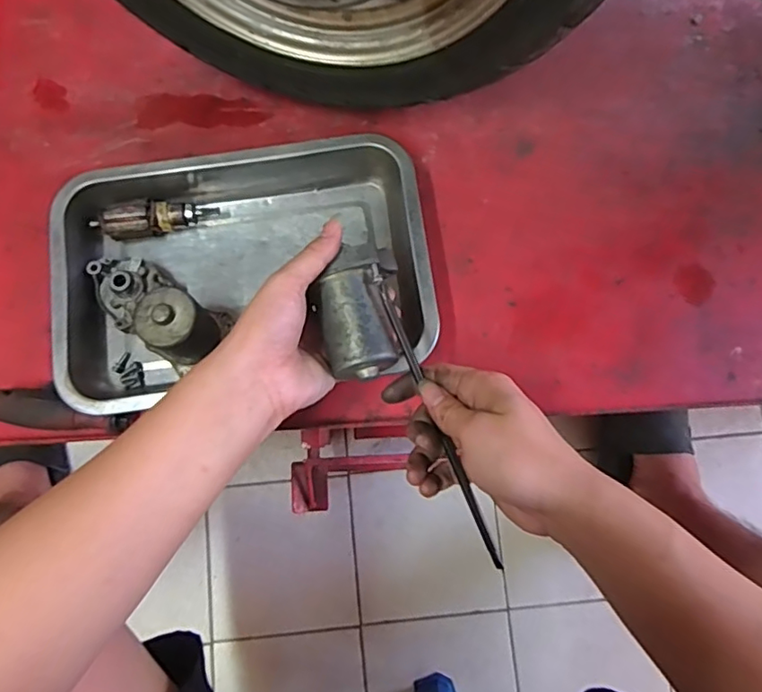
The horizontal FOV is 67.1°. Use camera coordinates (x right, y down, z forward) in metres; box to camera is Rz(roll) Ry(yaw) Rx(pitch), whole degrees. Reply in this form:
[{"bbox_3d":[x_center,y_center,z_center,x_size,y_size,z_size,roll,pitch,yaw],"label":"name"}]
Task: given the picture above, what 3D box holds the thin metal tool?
[{"bbox_3d":[0.042,0.058,0.407,0.007,0.009,0.214,-23,90,-4],"label":"thin metal tool"}]

